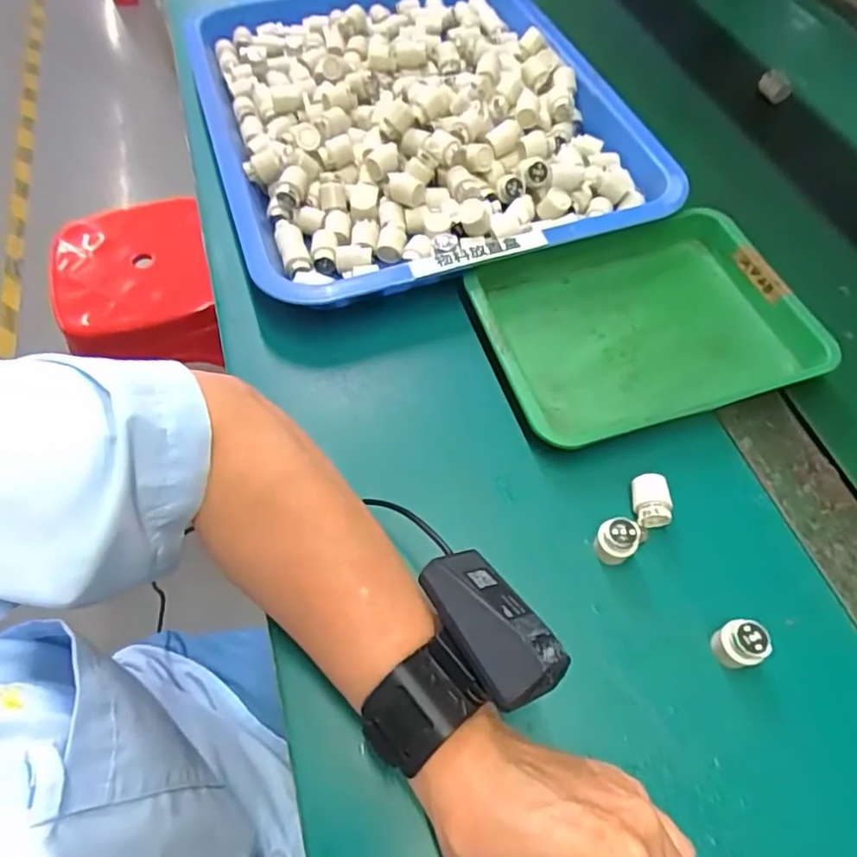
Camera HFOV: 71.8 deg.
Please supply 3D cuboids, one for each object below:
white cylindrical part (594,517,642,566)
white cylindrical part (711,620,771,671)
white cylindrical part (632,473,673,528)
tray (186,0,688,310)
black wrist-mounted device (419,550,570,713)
[{"bbox_3d":[0.105,0.063,0.330,0.021,0.028,0.018,37,65,19],"label":"white cylindrical part"},{"bbox_3d":[0.159,0.111,0.304,0.018,0.027,0.021,-20,61,-13],"label":"white cylindrical part"},{"bbox_3d":[0.130,0.042,0.347,0.020,0.016,0.028,7,59,3],"label":"white cylindrical part"},{"bbox_3d":[-0.017,-0.298,0.541,0.358,0.055,0.460,-17,61,-11],"label":"tray"},{"bbox_3d":[0.026,0.082,0.252,0.033,0.018,0.070,-28,49,-19],"label":"black wrist-mounted device"}]

